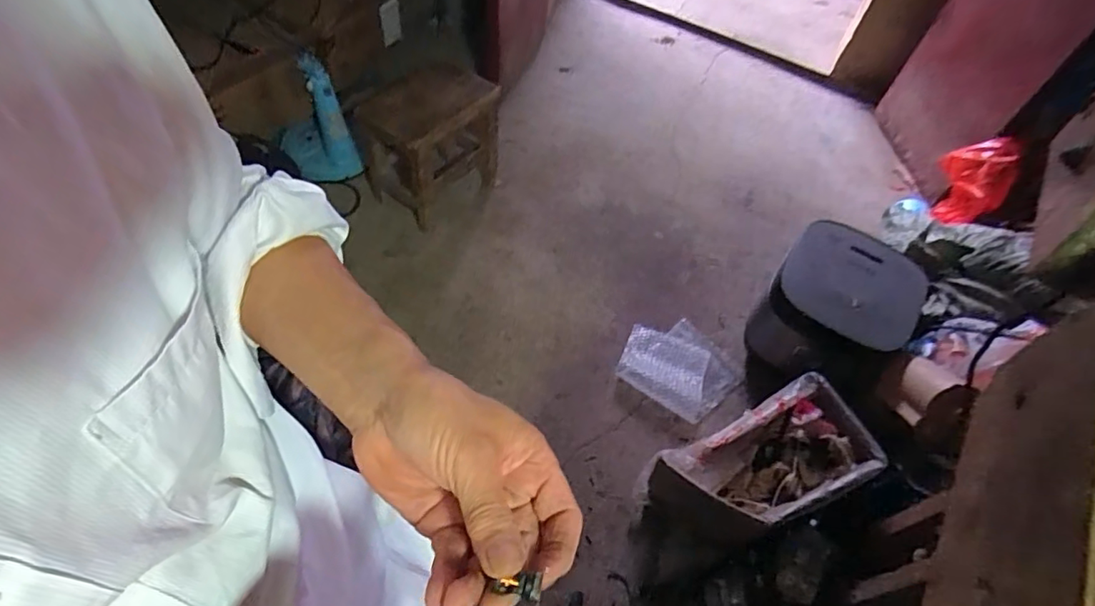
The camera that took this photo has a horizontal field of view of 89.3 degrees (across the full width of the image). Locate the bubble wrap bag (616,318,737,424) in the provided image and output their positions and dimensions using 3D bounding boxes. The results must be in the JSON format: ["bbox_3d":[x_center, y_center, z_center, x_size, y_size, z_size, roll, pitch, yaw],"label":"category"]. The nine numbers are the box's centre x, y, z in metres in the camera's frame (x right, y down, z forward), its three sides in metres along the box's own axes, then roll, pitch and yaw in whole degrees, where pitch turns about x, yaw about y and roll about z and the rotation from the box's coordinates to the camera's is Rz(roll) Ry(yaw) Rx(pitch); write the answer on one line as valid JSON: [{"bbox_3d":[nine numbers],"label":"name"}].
[{"bbox_3d":[0.279,0.124,1.182,0.226,0.020,0.209,29,57,16],"label":"bubble wrap bag"}]

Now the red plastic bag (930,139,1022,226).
[{"bbox_3d":[1.071,-0.310,1.406,0.153,0.187,0.149,33,59,18],"label":"red plastic bag"}]

